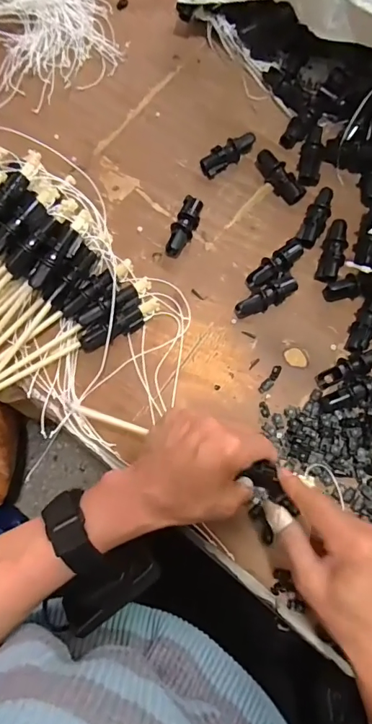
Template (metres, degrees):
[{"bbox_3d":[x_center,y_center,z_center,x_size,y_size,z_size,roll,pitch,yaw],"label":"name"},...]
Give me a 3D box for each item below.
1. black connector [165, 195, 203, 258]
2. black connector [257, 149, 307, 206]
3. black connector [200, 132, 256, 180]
[{"bbox_3d":[-0.002,-0.144,0.473,0.021,0.018,0.069,21,77,7],"label":"black connector"},{"bbox_3d":[0.103,-0.206,0.490,0.022,0.022,0.068,-41,78,-8],"label":"black connector"},{"bbox_3d":[0.048,-0.234,0.497,0.071,0.019,0.022,-30,76,-6],"label":"black connector"}]

